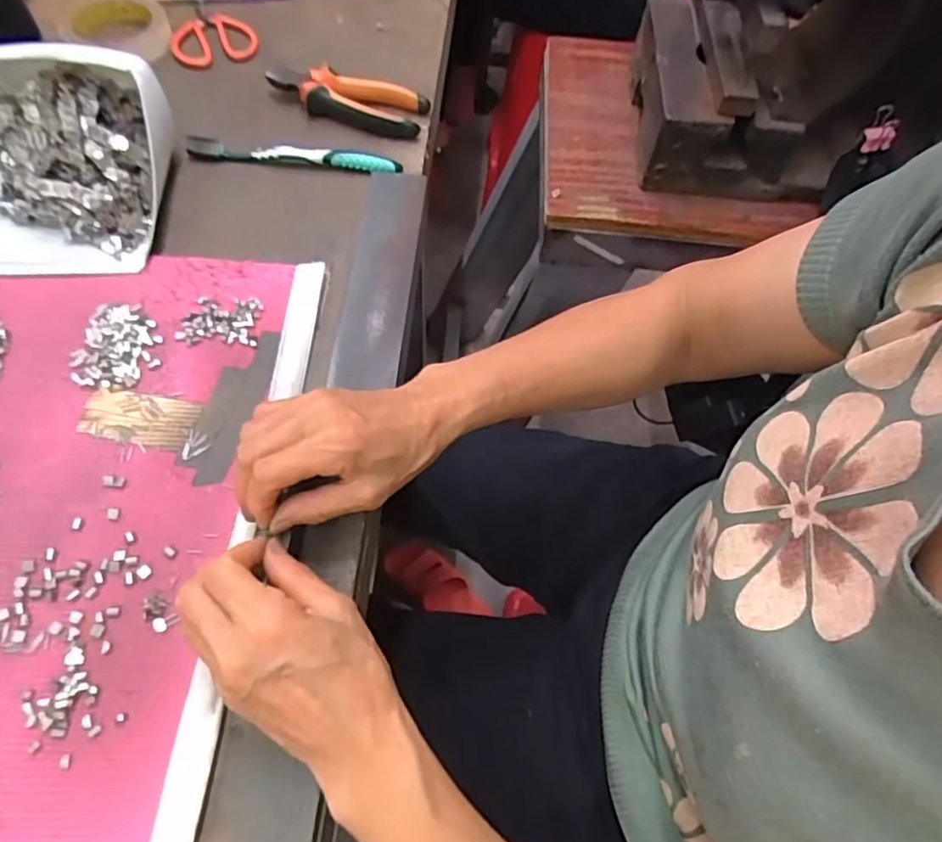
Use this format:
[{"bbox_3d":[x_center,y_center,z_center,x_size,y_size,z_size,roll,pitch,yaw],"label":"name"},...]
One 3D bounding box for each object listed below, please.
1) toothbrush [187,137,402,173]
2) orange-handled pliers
[{"bbox_3d":[-0.155,-0.236,0.552,0.183,0.014,0.017,1,61,-3],"label":"toothbrush"},{"bbox_3d":[-0.114,-0.305,0.583,0.143,0.019,0.054,14,61,4],"label":"orange-handled pliers"}]

